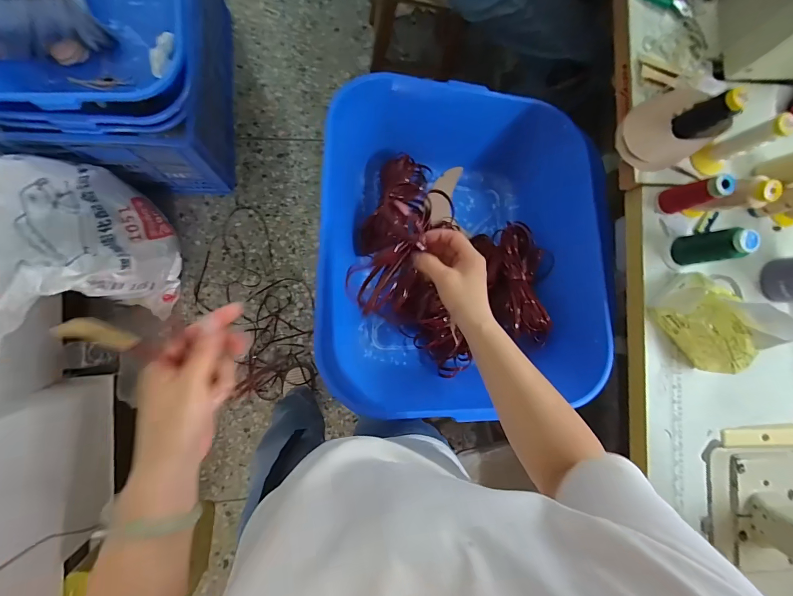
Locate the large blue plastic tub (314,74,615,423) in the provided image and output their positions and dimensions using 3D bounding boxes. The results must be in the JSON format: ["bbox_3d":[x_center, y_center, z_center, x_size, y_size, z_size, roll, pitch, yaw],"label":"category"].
[{"bbox_3d":[0.131,-0.112,0.741,0.556,0.299,0.556,0,89,-8],"label":"large blue plastic tub"}]

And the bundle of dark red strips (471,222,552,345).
[{"bbox_3d":[0.239,-0.033,0.737,0.114,0.048,0.243,-6,76,-8],"label":"bundle of dark red strips"}]

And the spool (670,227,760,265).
[{"bbox_3d":[0.492,-0.080,0.579,0.041,0.103,0.045,0,89,-8],"label":"spool"}]

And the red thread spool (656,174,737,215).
[{"bbox_3d":[0.459,-0.161,0.574,0.040,0.093,0.037,0,89,-8],"label":"red thread spool"}]

